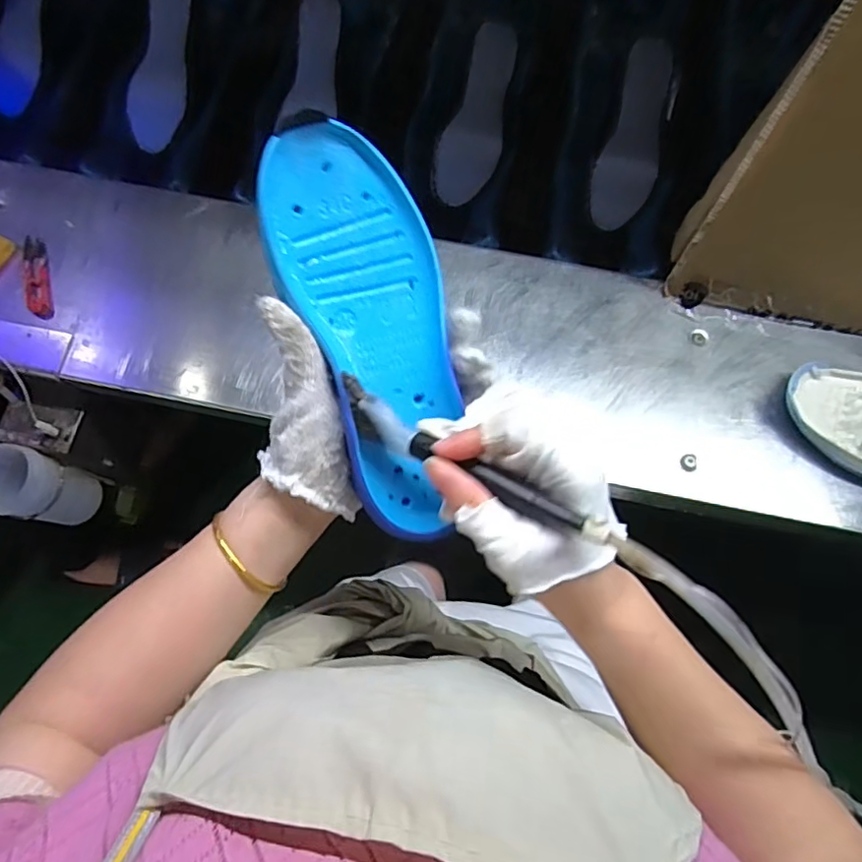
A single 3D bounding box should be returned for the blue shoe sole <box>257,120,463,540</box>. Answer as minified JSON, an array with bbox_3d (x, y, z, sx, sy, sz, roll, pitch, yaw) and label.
[{"bbox_3d":[-0.032,-0.051,0.335,0.084,0.025,0.226,-15,100,-6],"label":"blue shoe sole"}]

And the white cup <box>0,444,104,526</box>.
[{"bbox_3d":[-0.446,0.067,0.663,0.072,0.120,0.072,8,72,2],"label":"white cup"}]

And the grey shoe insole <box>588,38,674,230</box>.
[{"bbox_3d":[0.243,-0.350,0.695,0.068,0.015,0.213,14,93,6],"label":"grey shoe insole"}]

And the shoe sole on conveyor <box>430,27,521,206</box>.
[{"bbox_3d":[0.058,-0.381,0.707,0.068,0.020,0.220,16,90,6],"label":"shoe sole on conveyor"}]

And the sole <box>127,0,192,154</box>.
[{"bbox_3d":[-0.336,-0.464,0.729,0.068,0.012,0.217,13,97,5],"label":"sole"}]

